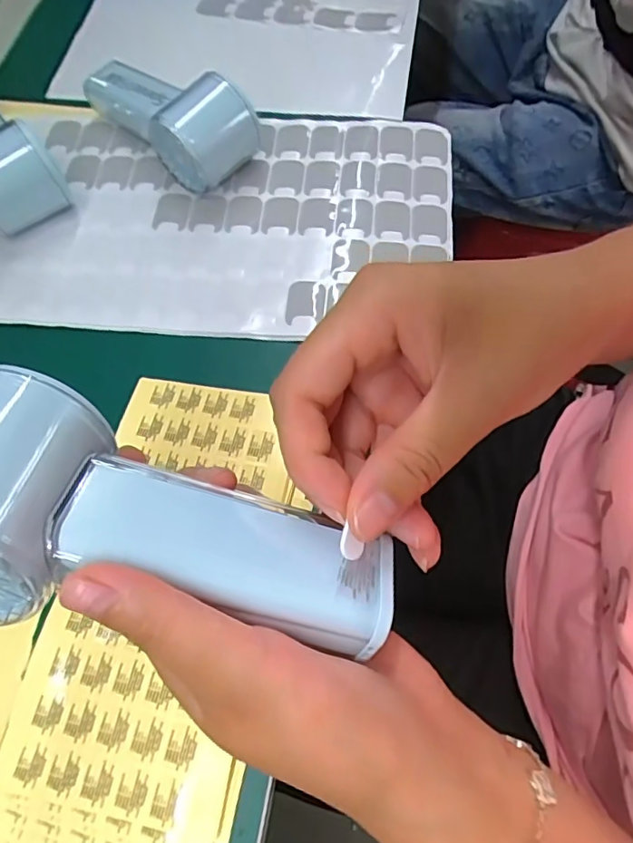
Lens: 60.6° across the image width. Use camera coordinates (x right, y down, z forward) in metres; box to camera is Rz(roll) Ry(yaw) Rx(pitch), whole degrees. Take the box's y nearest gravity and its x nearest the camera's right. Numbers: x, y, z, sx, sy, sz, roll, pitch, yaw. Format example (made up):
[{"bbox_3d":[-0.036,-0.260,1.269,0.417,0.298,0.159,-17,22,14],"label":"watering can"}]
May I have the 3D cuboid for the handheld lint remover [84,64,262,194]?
[{"bbox_3d":[-0.115,-0.227,0.393,0.157,0.061,0.051,39,74,17],"label":"handheld lint remover"}]

